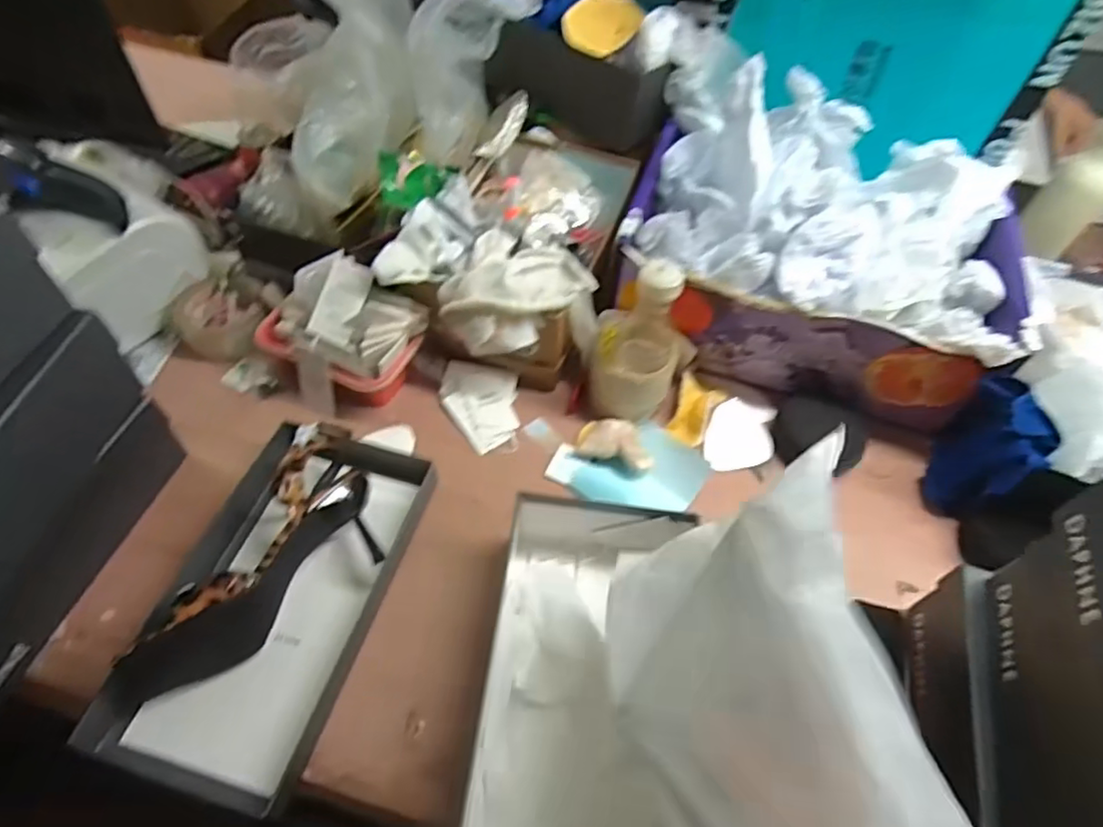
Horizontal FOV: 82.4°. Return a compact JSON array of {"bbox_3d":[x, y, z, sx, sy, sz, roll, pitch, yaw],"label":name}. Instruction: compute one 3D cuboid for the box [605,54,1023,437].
[{"bbox_3d":[0.293,-0.192,0.698,0.394,0.203,0.276,19,56,10],"label":"box"}]

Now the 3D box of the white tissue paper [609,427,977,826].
[{"bbox_3d":[0.113,0.170,0.319,0.121,0.141,0.278,-2,55,-5],"label":"white tissue paper"}]

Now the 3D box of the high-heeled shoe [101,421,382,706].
[{"bbox_3d":[-0.229,0.135,0.538,0.124,0.083,0.274,24,57,13],"label":"high-heeled shoe"}]

